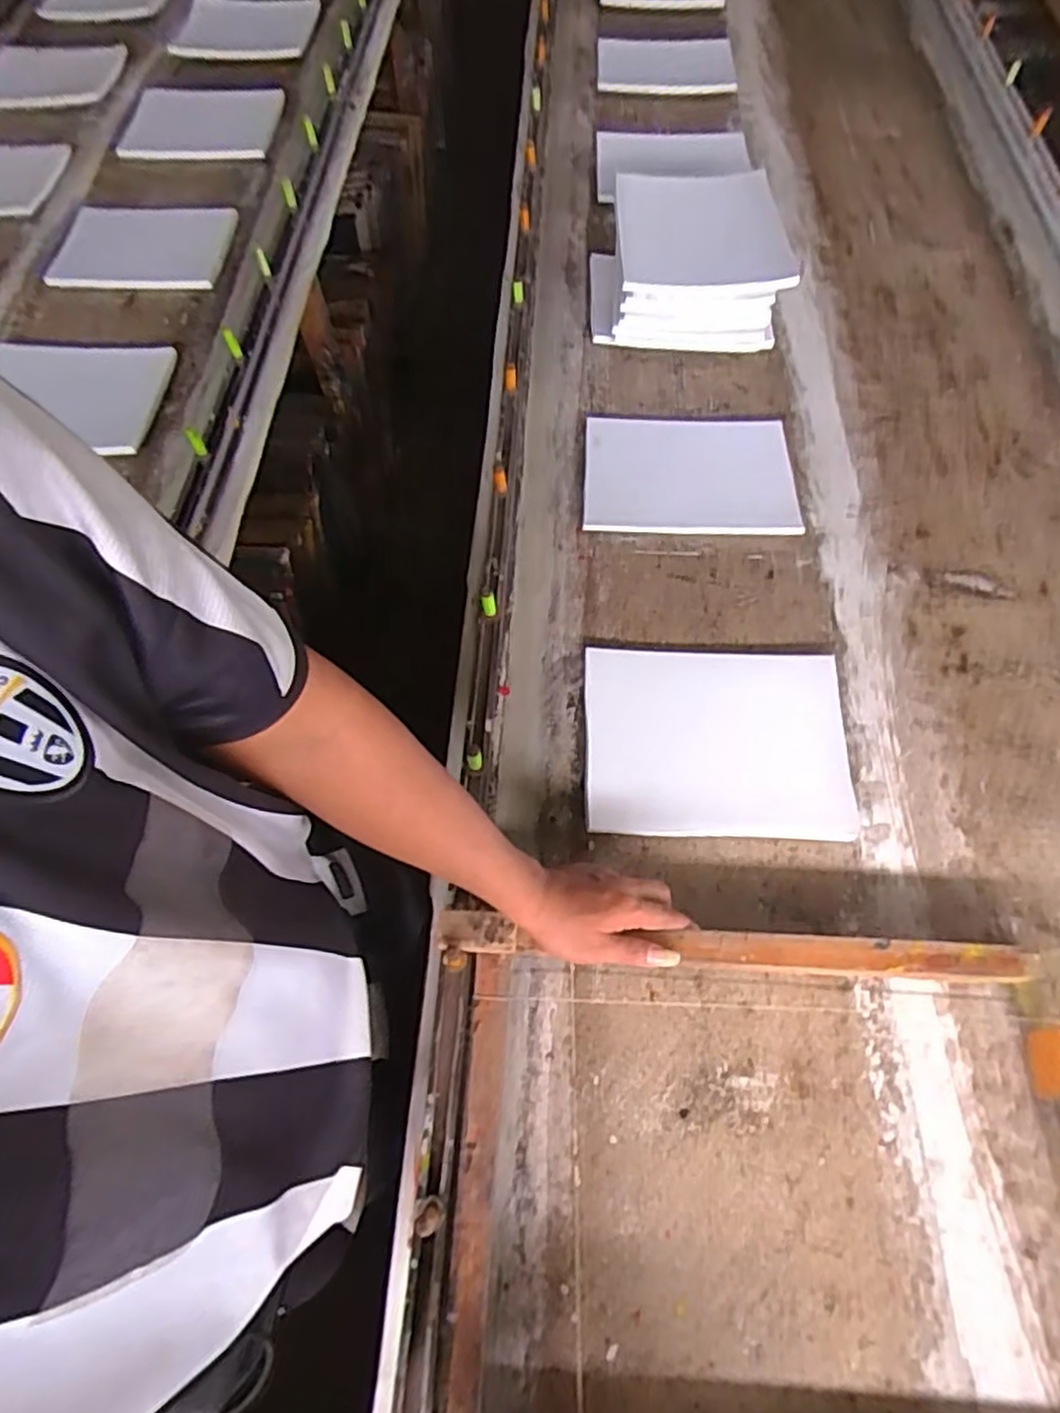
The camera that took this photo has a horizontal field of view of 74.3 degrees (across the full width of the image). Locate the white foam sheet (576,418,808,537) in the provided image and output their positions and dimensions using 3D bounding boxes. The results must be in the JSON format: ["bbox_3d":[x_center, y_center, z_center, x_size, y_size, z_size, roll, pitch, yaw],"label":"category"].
[{"bbox_3d":[0.213,-0.313,0.948,0.275,0.020,0.199,1,63,2],"label":"white foam sheet"}]

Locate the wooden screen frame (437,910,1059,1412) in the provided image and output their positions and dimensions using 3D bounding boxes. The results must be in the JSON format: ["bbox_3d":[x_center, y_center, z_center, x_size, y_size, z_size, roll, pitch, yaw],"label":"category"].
[{"bbox_3d":[0.180,0.382,0.537,0.532,0.070,0.400,2,66,4],"label":"wooden screen frame"}]

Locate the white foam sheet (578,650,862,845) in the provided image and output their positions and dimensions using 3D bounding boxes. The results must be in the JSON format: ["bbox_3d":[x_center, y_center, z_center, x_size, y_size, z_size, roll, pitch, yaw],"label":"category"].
[{"bbox_3d":[0.201,0.034,0.762,0.276,0.017,0.220,2,62,0],"label":"white foam sheet"}]

